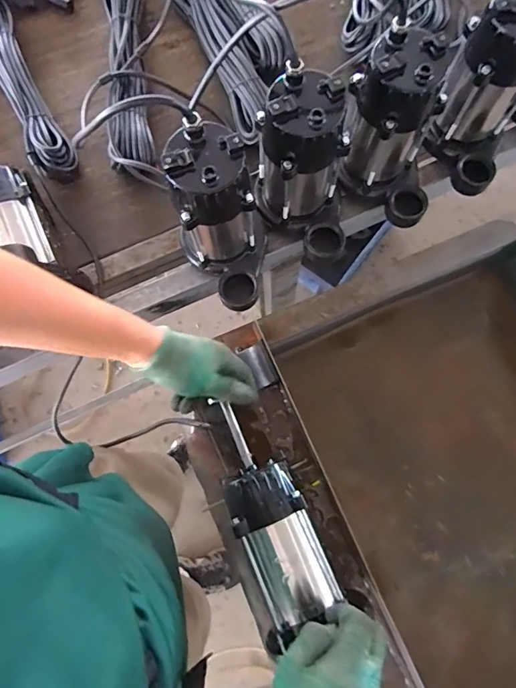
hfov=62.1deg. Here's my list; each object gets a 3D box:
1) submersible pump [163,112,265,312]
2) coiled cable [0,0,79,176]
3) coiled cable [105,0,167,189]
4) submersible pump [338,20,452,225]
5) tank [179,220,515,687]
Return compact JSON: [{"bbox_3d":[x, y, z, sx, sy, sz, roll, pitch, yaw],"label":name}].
[{"bbox_3d":[-0.048,-0.140,0.532,0.114,0.209,0.146,-2,78,0],"label":"submersible pump"},{"bbox_3d":[-0.370,-0.410,0.664,0.078,0.045,0.344,-30,80,-6],"label":"coiled cable"},{"bbox_3d":[-0.199,-0.407,0.660,0.074,0.051,0.345,-8,78,-1],"label":"coiled cable"},{"bbox_3d":[0.184,-0.267,0.555,0.157,0.198,0.094,32,80,7],"label":"submersible pump"},{"bbox_3d":[0.305,0.279,0.686,0.592,0.271,0.768,-24,79,-5],"label":"tank"}]

